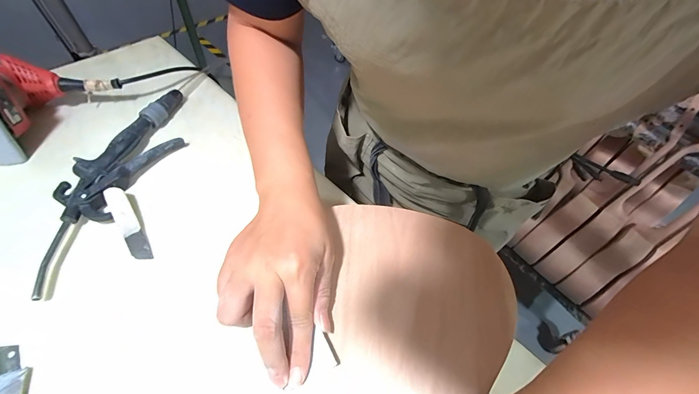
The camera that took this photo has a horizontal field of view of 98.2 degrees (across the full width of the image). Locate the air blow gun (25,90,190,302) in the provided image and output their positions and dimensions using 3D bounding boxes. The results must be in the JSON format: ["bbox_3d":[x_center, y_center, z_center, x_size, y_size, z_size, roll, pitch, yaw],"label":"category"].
[{"bbox_3d":[-0.291,-0.034,0.382,0.078,0.026,0.296,17,55,7],"label":"air blow gun"}]

